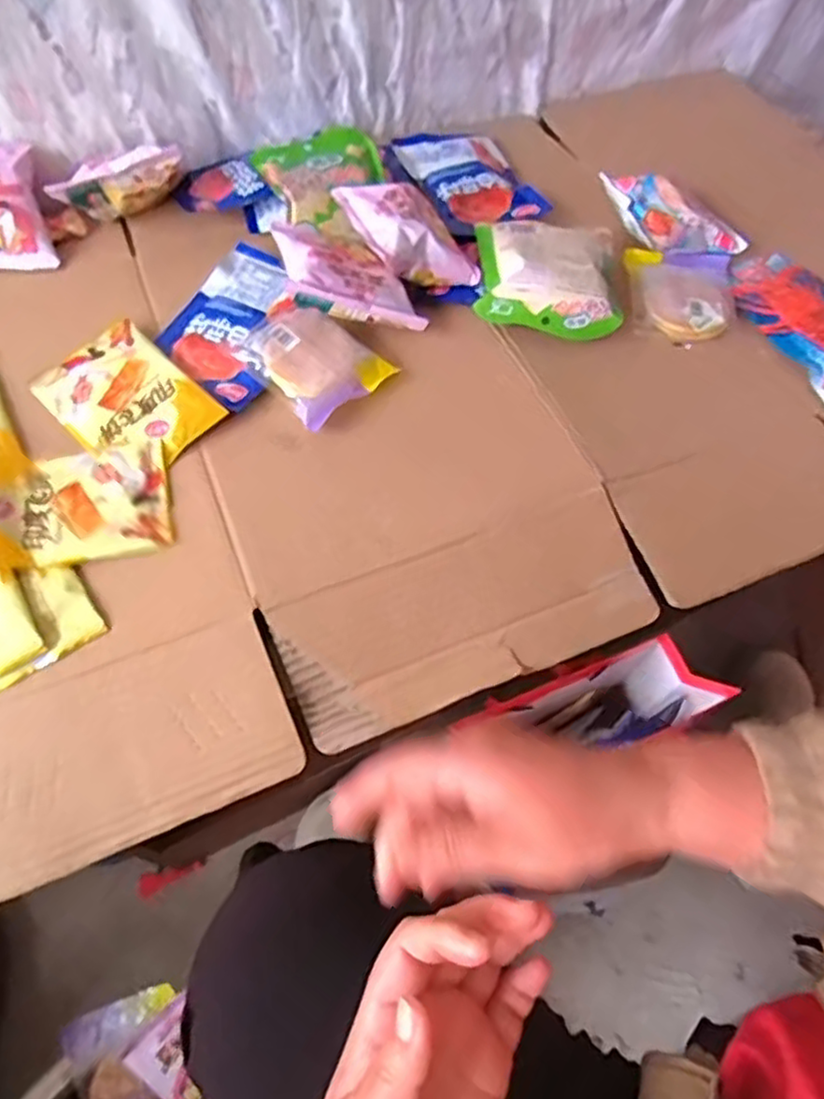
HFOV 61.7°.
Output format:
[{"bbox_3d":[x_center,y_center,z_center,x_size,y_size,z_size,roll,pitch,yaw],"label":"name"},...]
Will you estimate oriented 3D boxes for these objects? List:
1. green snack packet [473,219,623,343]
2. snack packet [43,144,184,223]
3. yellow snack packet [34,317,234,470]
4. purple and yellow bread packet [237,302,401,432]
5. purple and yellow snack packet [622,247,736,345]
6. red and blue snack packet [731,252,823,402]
[{"bbox_3d":[0.124,-0.255,0.627,0.124,0.044,0.124,5,62,1],"label":"green snack packet"},{"bbox_3d":[-0.274,-0.340,0.654,0.116,0.075,0.031,-18,63,-10],"label":"snack packet"},{"bbox_3d":[-0.238,-0.128,0.570,0.152,0.007,0.102,41,68,19],"label":"yellow snack packet"},{"bbox_3d":[-0.086,-0.163,0.579,0.090,0.032,0.110,-41,69,-20],"label":"purple and yellow bread packet"},{"bbox_3d":[0.258,-0.242,0.651,0.099,0.019,0.110,4,62,1],"label":"purple and yellow snack packet"},{"bbox_3d":[0.374,-0.213,0.638,0.094,0.015,0.192,-20,64,-12],"label":"red and blue snack packet"}]

